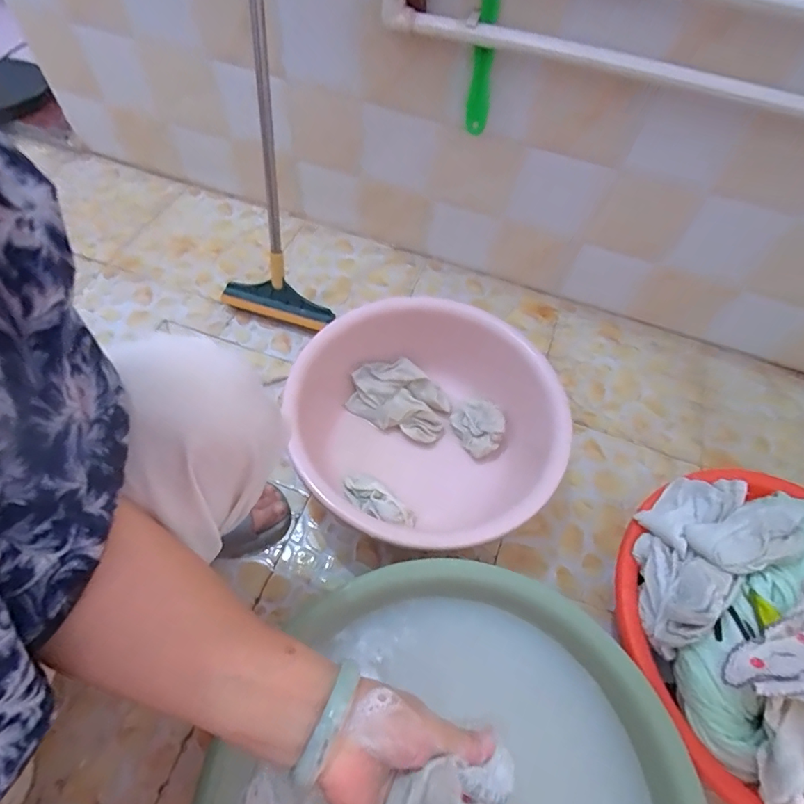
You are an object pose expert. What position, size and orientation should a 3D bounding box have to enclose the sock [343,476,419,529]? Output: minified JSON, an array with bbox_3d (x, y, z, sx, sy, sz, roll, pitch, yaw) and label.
[{"bbox_3d":[-0.036,0.153,0.725,0.125,0.022,0.047,30,59,19],"label":"sock"}]

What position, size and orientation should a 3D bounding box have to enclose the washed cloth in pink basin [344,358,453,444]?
[{"bbox_3d":[-0.001,-0.007,0.831,0.171,0.059,0.113,26,58,14],"label":"washed cloth in pink basin"}]

